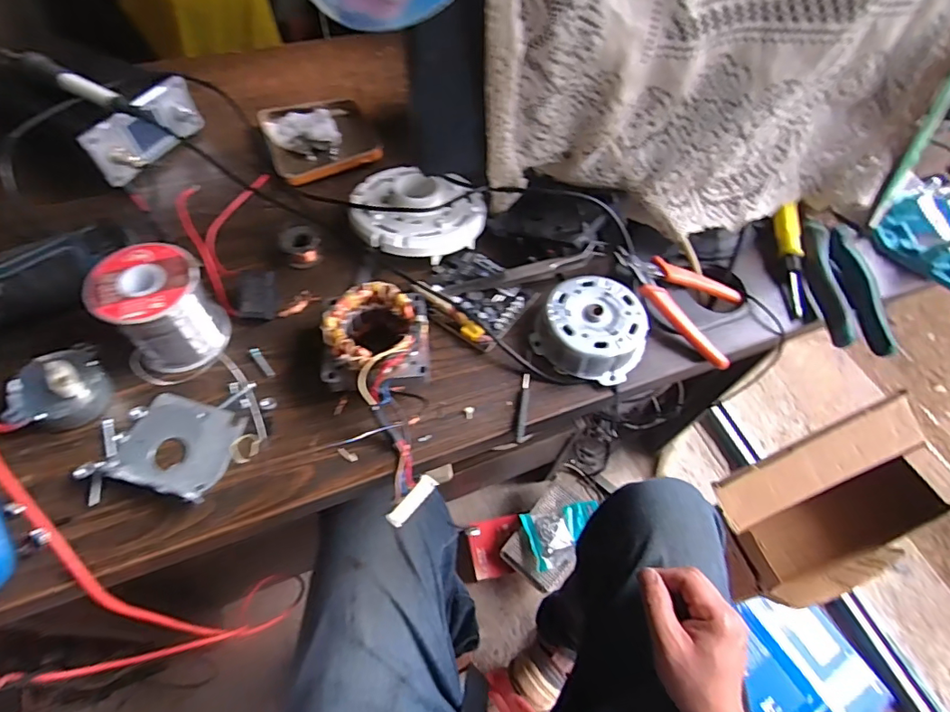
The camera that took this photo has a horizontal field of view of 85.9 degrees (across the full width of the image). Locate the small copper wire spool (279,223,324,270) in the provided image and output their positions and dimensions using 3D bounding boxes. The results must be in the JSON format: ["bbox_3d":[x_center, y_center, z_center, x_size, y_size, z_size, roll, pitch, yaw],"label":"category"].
[{"bbox_3d":[-0.145,-0.092,0.427,0.030,0.028,0.029,-17,62,-14],"label":"small copper wire spool"}]

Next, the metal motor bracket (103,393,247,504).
[{"bbox_3d":[-0.196,0.059,0.340,0.070,0.006,0.062,16,59,5],"label":"metal motor bracket"}]

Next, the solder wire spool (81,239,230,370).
[{"bbox_3d":[-0.216,-0.031,0.358,0.064,0.073,0.059,2,59,-3],"label":"solder wire spool"}]

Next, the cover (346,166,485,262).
[{"bbox_3d":[-0.049,-0.126,0.443,0.113,0.034,0.094,5,59,-2],"label":"cover"}]

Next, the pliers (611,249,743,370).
[{"bbox_3d":[0.179,-0.056,0.430,0.121,0.020,0.079,41,64,18],"label":"pliers"}]

